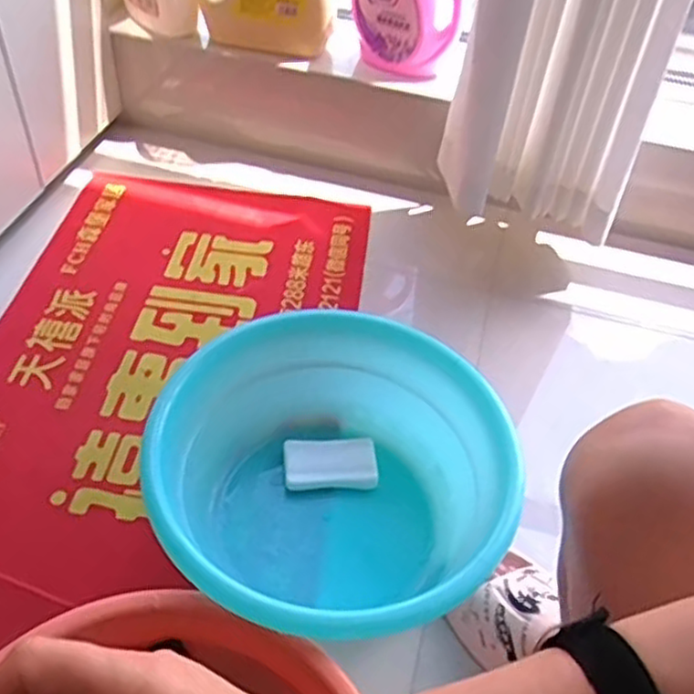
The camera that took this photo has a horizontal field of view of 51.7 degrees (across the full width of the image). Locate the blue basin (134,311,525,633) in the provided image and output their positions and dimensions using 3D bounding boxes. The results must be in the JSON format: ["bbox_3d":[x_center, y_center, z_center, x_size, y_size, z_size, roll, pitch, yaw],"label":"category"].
[{"bbox_3d":[-0.013,0.148,0.772,0.366,0.165,0.349,2,45,-2],"label":"blue basin"}]

